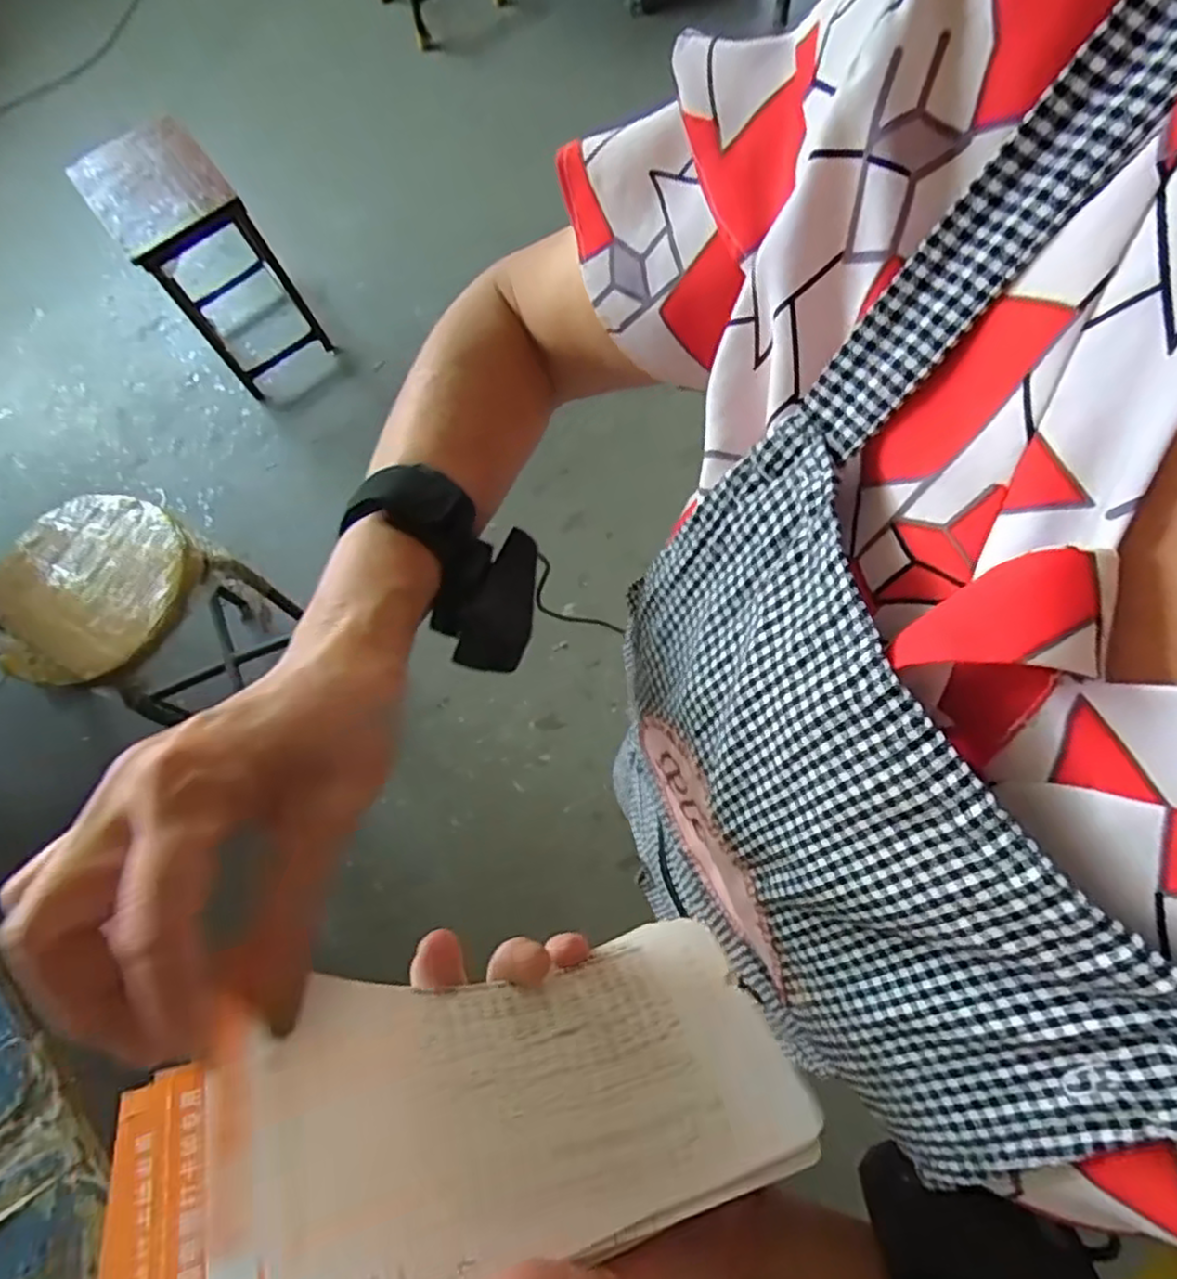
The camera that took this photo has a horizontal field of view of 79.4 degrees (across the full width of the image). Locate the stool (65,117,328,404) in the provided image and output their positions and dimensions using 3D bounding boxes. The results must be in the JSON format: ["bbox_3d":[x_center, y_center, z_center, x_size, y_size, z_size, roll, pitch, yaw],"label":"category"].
[{"bbox_3d":[-0.798,-0.792,1.487,0.229,0.393,0.319,-39,78,-9],"label":"stool"}]

